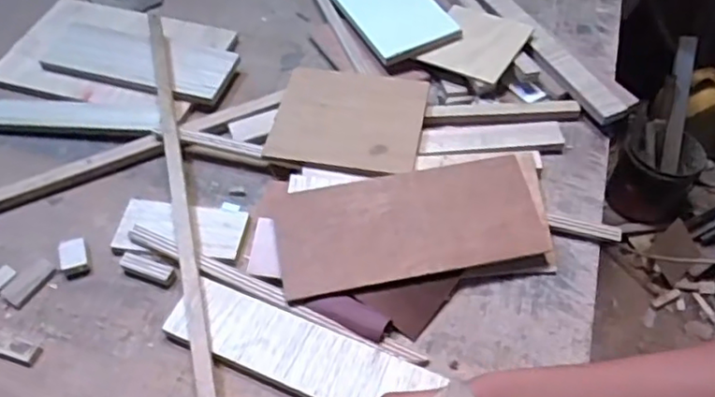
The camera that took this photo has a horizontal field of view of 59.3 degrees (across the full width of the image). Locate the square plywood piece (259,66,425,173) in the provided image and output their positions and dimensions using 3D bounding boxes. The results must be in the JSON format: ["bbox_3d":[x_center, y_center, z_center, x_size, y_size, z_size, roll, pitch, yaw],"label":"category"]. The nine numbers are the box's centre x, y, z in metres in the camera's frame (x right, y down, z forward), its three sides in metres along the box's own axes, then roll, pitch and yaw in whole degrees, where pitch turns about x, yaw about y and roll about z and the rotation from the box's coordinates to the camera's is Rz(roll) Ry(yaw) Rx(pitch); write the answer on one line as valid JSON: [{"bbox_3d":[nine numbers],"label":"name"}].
[{"bbox_3d":[-0.010,-0.115,0.864,0.197,0.011,0.186,9,50,7],"label":"square plywood piece"}]

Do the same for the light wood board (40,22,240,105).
[{"bbox_3d":[-0.345,-0.216,0.972,0.309,0.023,0.119,14,53,12],"label":"light wood board"}]

